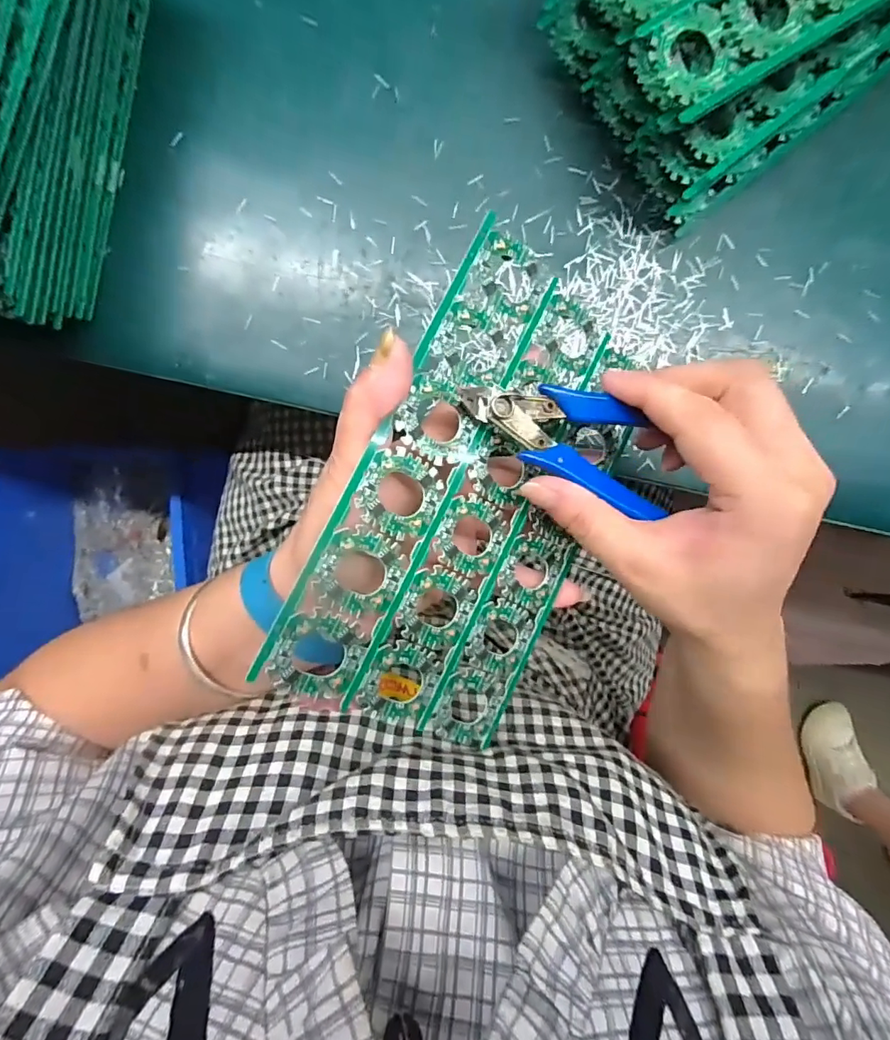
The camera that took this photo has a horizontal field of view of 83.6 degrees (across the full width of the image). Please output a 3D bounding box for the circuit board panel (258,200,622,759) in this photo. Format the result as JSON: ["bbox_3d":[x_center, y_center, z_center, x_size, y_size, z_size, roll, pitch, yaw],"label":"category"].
[{"bbox_3d":[0.020,-0.008,0.217,0.117,0.004,0.196,30,82,-31],"label":"circuit board panel"}]

